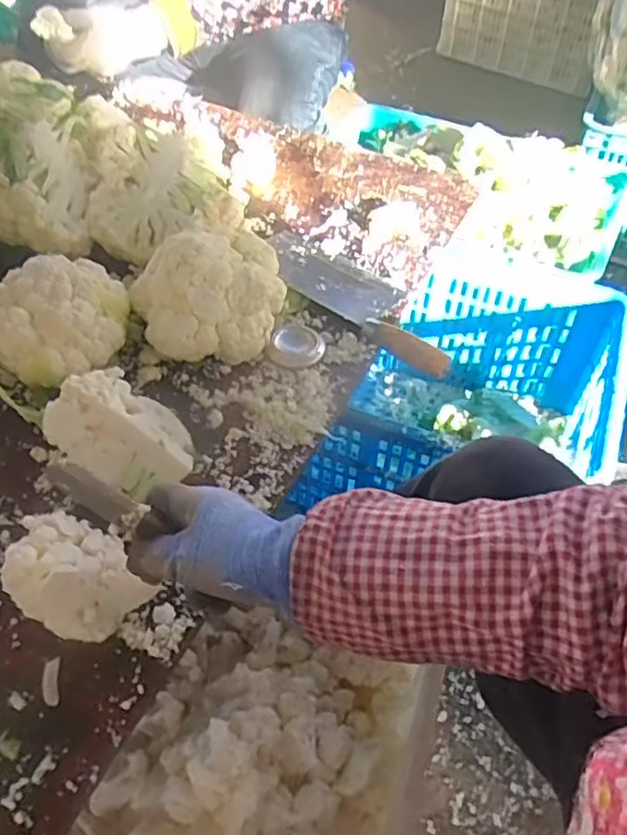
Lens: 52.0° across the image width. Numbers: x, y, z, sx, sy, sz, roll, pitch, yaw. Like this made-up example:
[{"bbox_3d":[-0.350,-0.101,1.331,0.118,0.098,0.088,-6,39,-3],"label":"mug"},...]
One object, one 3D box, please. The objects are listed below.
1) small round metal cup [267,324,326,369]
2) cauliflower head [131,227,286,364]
[{"bbox_3d":[-0.014,-0.078,0.662,0.052,0.018,0.062,15,52,11],"label":"small round metal cup"},{"bbox_3d":[-0.100,-0.116,0.630,0.143,0.109,0.113,-6,51,-6],"label":"cauliflower head"}]

